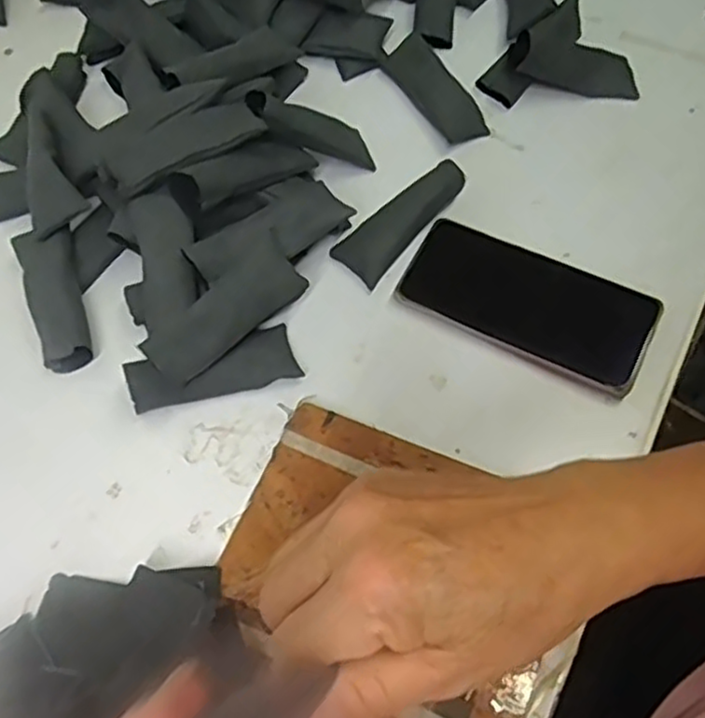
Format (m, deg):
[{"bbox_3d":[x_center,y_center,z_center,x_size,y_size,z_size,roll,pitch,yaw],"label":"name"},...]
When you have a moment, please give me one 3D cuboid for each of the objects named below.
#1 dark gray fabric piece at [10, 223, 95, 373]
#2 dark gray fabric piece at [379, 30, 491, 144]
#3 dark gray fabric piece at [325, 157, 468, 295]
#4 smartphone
[{"bbox_3d":[-0.196,-0.040,0.475,0.037,0.034,0.103,-20,64,-8],"label":"dark gray fabric piece"},{"bbox_3d":[0.063,-0.213,0.555,0.036,0.021,0.102,-29,65,-12],"label":"dark gray fabric piece"},{"bbox_3d":[0.034,-0.099,0.494,0.040,0.024,0.101,41,71,20],"label":"dark gray fabric piece"},{"bbox_3d":[0.114,-0.038,0.467,0.161,0.012,0.076,24,66,14],"label":"smartphone"}]

